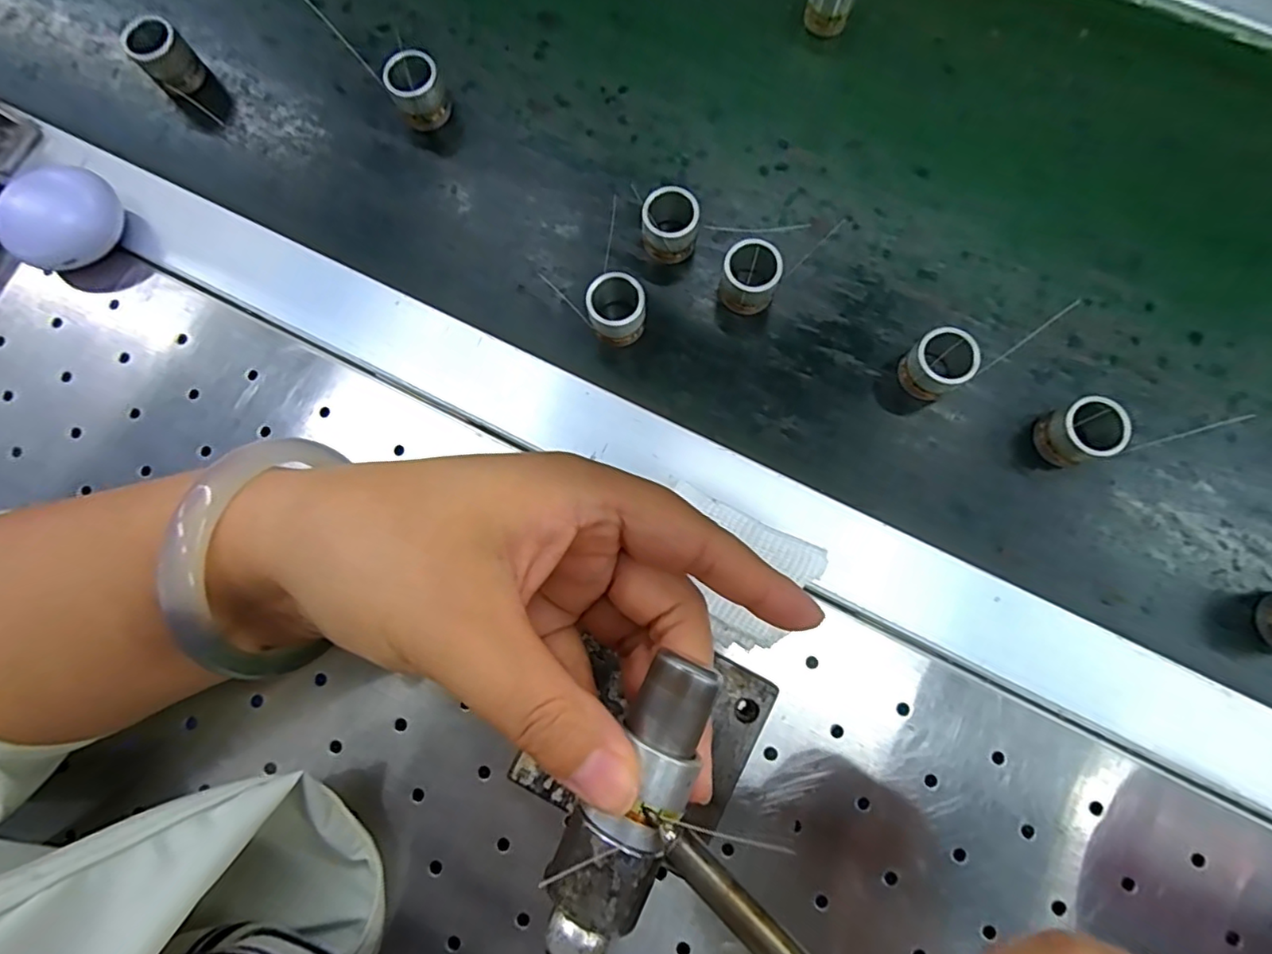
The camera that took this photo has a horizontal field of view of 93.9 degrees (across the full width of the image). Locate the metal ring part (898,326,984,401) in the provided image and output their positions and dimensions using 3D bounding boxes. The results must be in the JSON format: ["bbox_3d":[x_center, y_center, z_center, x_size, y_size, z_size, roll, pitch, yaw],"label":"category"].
[{"bbox_3d":[0.129,-0.048,0.253,0.027,0.029,0.024,-32,80,-5],"label":"metal ring part"}]

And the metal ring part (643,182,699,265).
[{"bbox_3d":[0.015,-0.115,0.274,0.024,0.025,0.026,0,79,1],"label":"metal ring part"}]

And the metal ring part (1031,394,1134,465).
[{"bbox_3d":[0.183,-0.018,0.246,0.022,0.026,0.024,0,79,1],"label":"metal ring part"}]

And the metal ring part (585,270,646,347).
[{"bbox_3d":[-0.009,-0.075,0.267,0.025,0.026,0.024,-2,79,1],"label":"metal ring part"}]

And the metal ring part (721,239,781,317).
[{"bbox_3d":[0.051,-0.088,0.266,0.025,0.026,0.025,0,79,1],"label":"metal ring part"}]

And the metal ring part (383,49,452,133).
[{"bbox_3d":[-0.106,-0.188,0.290,0.025,0.025,0.021,-27,79,-4],"label":"metal ring part"}]

